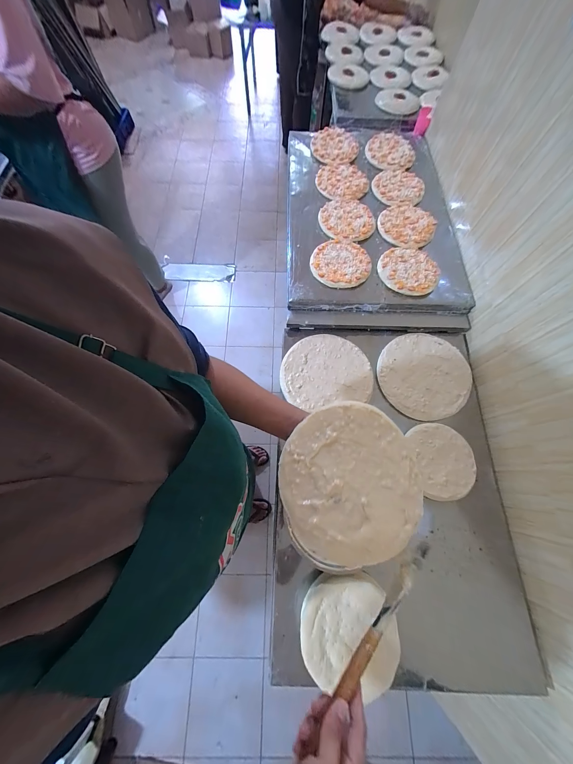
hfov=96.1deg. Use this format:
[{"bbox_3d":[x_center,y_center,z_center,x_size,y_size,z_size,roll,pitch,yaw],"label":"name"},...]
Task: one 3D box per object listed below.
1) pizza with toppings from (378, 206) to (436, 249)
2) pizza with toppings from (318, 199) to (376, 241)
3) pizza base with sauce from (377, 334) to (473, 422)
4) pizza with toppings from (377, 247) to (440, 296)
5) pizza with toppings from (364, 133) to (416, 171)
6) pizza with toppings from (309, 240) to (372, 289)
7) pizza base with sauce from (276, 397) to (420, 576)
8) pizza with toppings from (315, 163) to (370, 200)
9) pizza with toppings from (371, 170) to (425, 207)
[{"bbox_3d":[0.437,-0.571,0.937,0.188,0.023,0.190,0,70,-1],"label":"pizza with toppings"},{"bbox_3d":[0.223,-0.593,0.936,0.195,0.020,0.190,0,70,-1],"label":"pizza with toppings"},{"bbox_3d":[0.425,-0.024,0.798,0.266,0.010,0.276,18,71,5],"label":"pizza base with sauce"},{"bbox_3d":[0.403,-0.373,0.855,0.190,0.028,0.190,18,71,5],"label":"pizza with toppings"},{"bbox_3d":[0.439,-0.974,1.088,0.236,0.028,0.194,-38,75,-14],"label":"pizza with toppings"},{"bbox_3d":[0.180,-0.397,0.858,0.193,0.021,0.184,11,70,3],"label":"pizza with toppings"},{"bbox_3d":[0.086,0.132,0.355,0.185,0.023,0.193,0,70,-1],"label":"pizza base with sauce"},{"bbox_3d":[0.217,-0.790,1.003,0.203,0.017,0.203,0,70,-1],"label":"pizza with toppings"},{"bbox_3d":[0.443,-0.769,1.014,0.190,0.015,0.211,37,74,11],"label":"pizza with toppings"}]

